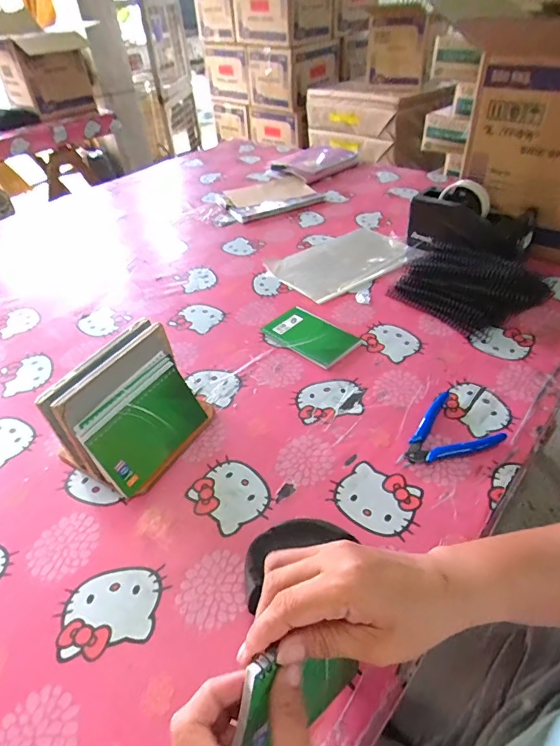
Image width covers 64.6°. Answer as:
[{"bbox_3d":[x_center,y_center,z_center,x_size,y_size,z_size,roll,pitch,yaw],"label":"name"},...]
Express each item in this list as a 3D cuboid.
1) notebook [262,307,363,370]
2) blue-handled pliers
[{"bbox_3d":[0.048,-0.056,0.651,0.127,0.009,0.083,32,54,33],"label":"notebook"},{"bbox_3d":[0.179,0.070,0.502,0.113,0.012,0.087,-23,45,-19],"label":"blue-handled pliers"}]

